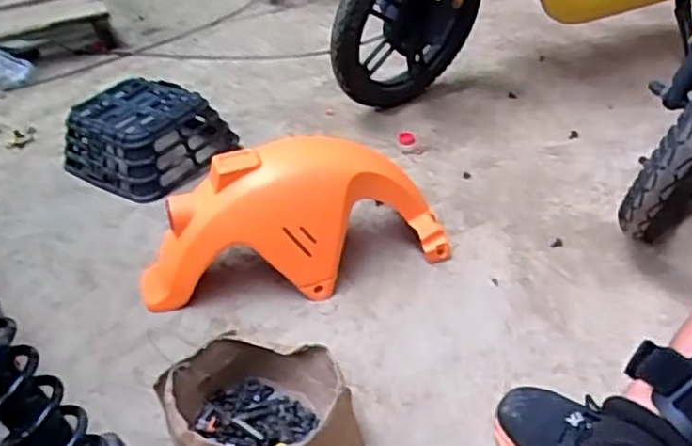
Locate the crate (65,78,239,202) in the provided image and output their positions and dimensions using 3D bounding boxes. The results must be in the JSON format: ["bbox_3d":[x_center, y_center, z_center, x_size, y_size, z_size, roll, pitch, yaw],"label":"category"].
[{"bbox_3d":[-0.411,-0.177,1.411,0.295,0.122,0.247,17,41,30],"label":"crate"}]

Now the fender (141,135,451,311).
[{"bbox_3d":[-0.078,-0.001,1.024,0.445,0.187,0.149,-17,36,-16],"label":"fender"}]

